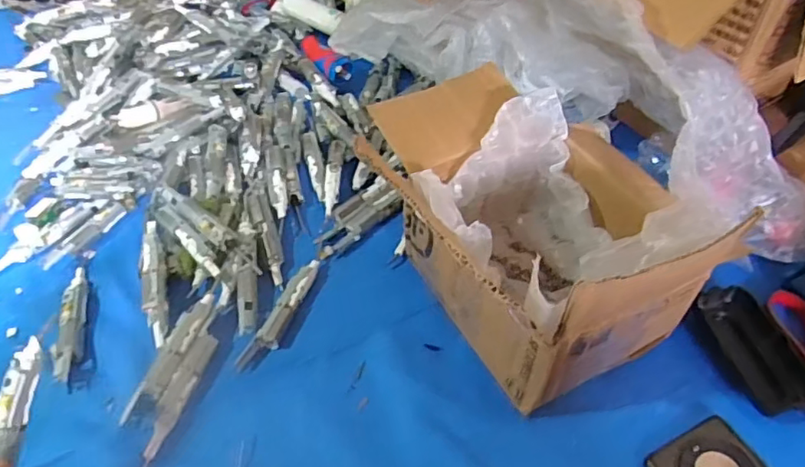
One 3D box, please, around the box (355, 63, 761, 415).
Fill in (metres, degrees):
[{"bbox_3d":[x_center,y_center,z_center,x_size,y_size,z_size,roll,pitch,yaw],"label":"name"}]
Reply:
[{"bbox_3d":[0.111,-0.027,0.502,0.220,0.157,0.280,-24,52,-17],"label":"box"}]

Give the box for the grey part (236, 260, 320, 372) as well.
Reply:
[{"bbox_3d":[-0.104,0.070,0.528,0.020,0.012,0.120,20,53,19],"label":"grey part"}]

